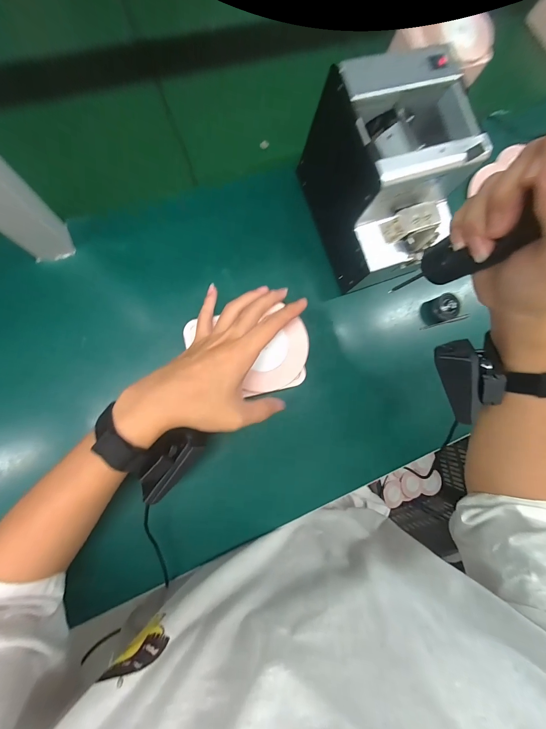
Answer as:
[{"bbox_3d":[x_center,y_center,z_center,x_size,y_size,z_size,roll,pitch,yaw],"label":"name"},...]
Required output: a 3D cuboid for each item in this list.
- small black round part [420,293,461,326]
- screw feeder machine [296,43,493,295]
[{"bbox_3d":[0.236,-0.078,0.418,0.038,0.036,0.035,1,84,-8],"label":"small black round part"},{"bbox_3d":[0.134,-0.207,0.342,0.137,0.140,0.176,-23,88,-9],"label":"screw feeder machine"}]

